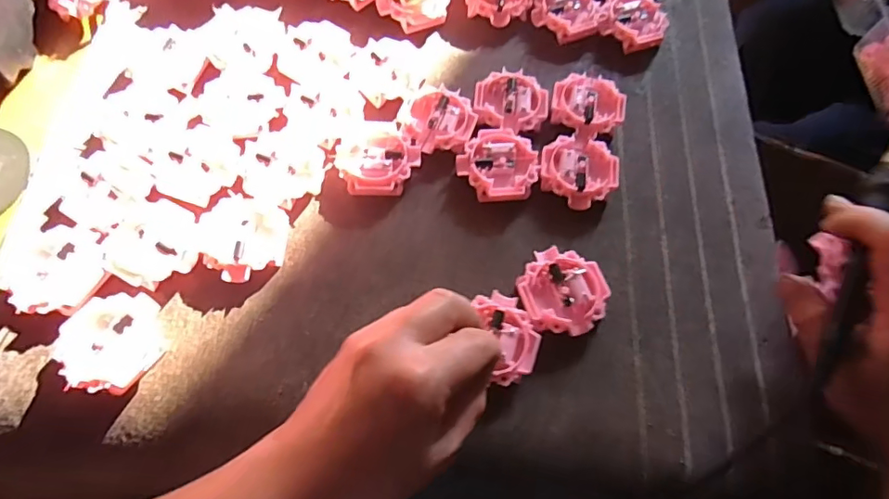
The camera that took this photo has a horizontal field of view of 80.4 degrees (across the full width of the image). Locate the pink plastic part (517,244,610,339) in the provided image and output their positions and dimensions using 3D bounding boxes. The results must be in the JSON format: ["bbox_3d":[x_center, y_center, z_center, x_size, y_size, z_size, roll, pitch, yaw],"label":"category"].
[{"bbox_3d":[0.073,0.027,0.327,0.052,0.015,0.054,1,67,-3],"label":"pink plastic part"}]

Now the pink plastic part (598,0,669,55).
[{"bbox_3d":[0.151,-0.181,0.420,0.051,0.016,0.050,1,67,-3],"label":"pink plastic part"}]

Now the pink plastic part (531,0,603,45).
[{"bbox_3d":[0.098,-0.189,0.420,0.052,0.015,0.051,19,67,5],"label":"pink plastic part"}]

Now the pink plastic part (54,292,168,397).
[{"bbox_3d":[-0.190,0.055,0.299,0.056,0.015,0.053,1,67,-3],"label":"pink plastic part"}]

